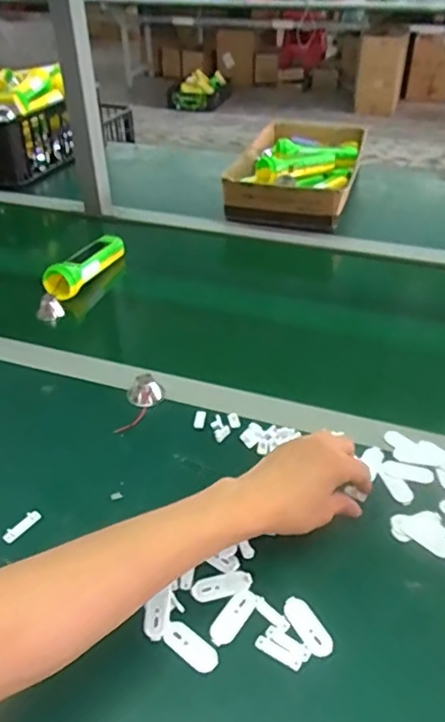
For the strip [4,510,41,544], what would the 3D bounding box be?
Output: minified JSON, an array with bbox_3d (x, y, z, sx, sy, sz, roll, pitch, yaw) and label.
[{"bbox_3d":[-0.187,0.154,0.530,0.012,0.006,0.038,23,42,30],"label":"strip"}]

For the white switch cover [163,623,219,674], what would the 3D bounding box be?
[{"bbox_3d":[-0.024,0.221,0.440,0.045,0.004,0.020,26,46,31],"label":"white switch cover"}]

